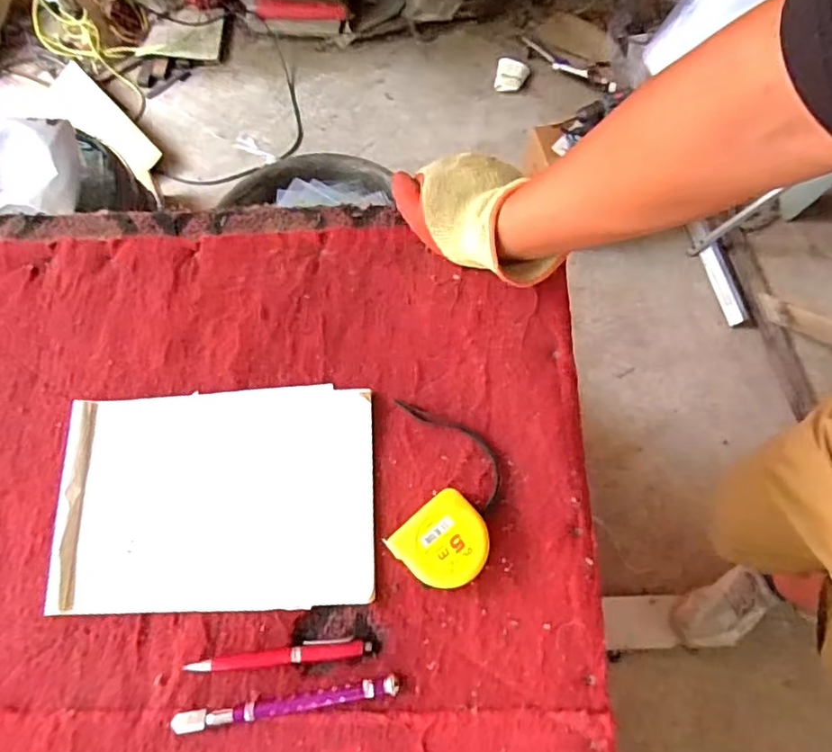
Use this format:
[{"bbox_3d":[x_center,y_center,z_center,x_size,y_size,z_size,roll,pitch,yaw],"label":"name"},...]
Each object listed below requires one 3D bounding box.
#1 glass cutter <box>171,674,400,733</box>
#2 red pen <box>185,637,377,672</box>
[{"bbox_3d":[-0.097,0.246,0.437,0.168,0.008,0.013,-10,71,-1],"label":"glass cutter"},{"bbox_3d":[-0.105,0.215,0.450,0.138,0.009,0.015,-5,71,0],"label":"red pen"}]

